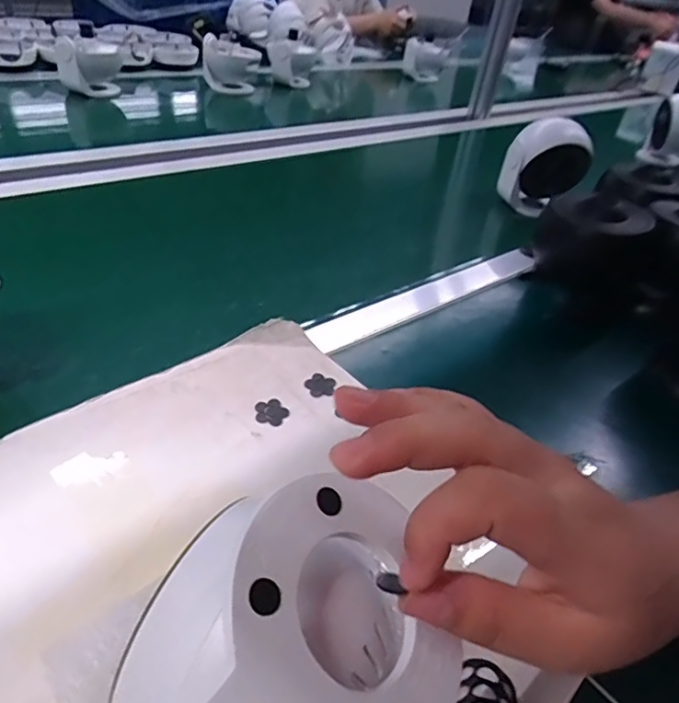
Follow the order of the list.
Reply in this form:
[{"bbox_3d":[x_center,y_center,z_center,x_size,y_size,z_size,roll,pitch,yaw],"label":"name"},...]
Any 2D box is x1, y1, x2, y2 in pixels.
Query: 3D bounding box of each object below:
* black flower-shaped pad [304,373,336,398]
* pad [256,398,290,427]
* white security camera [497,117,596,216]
[{"bbox_3d":[-0.017,0.029,0.453,0.025,0.005,0.025,14,38,-1],"label":"black flower-shaped pad"},{"bbox_3d":[-0.053,0.047,0.423,0.025,0.004,0.026,-25,53,-39],"label":"pad"},{"bbox_3d":[0.307,-0.275,0.800,0.115,0.129,0.091,14,41,9],"label":"white security camera"}]

